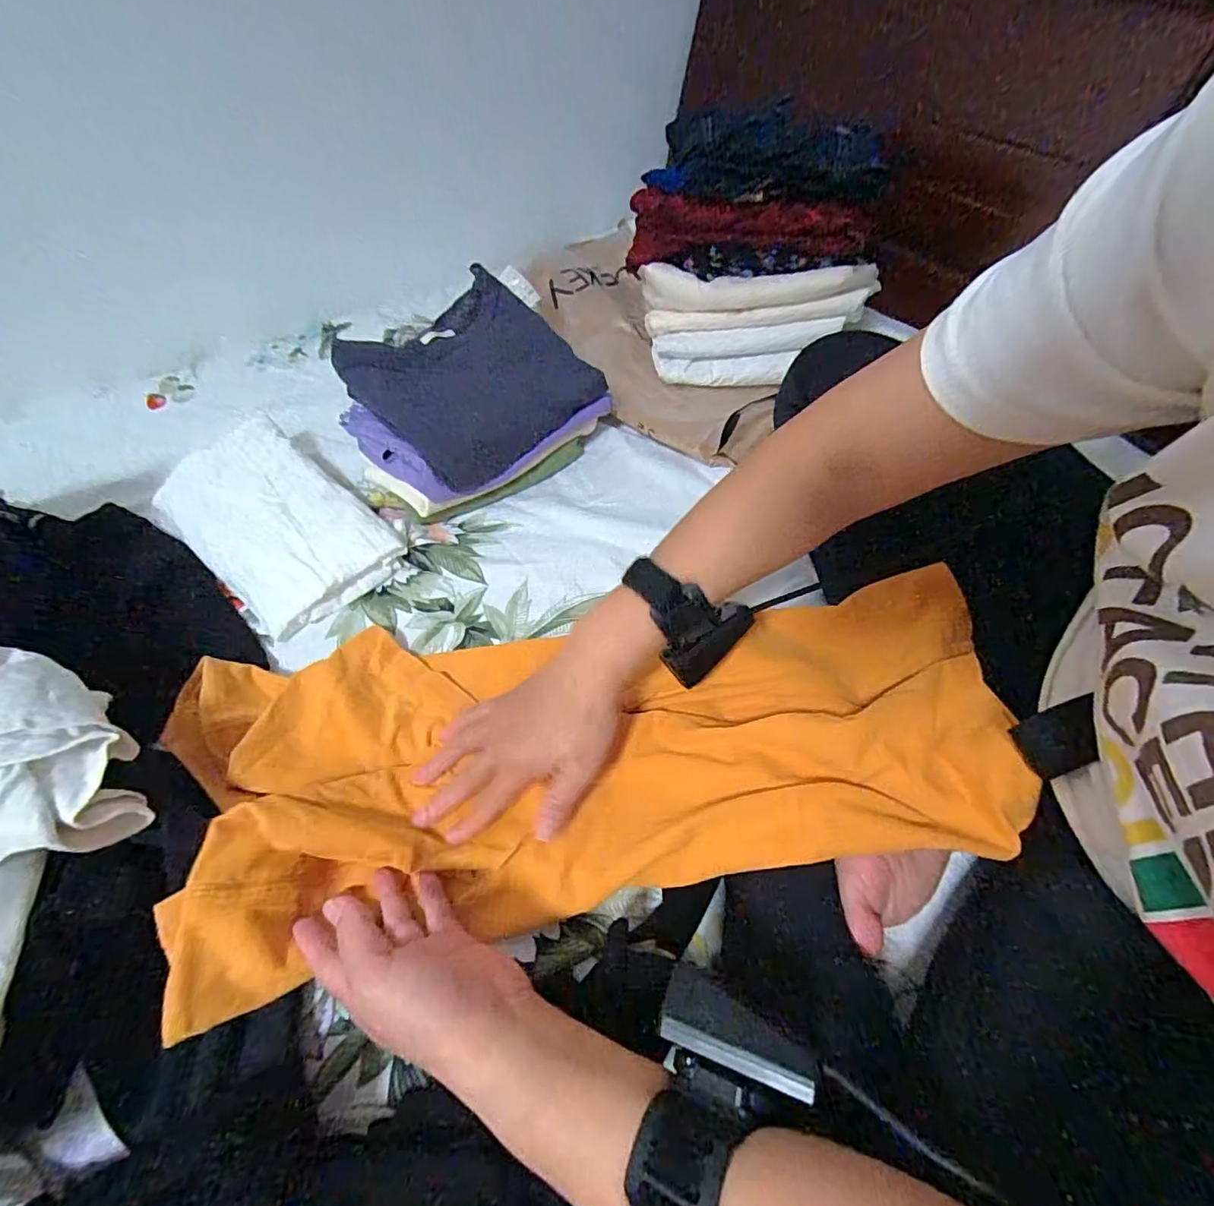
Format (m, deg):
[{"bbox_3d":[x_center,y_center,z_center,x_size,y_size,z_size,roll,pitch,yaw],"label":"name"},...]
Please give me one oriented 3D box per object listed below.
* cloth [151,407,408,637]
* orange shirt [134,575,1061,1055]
[{"bbox_3d":[-0.323,-0.080,0.540,0.235,0.056,0.139,36,63,24],"label":"cloth"},{"bbox_3d":[-0.010,0.105,0.389,0.578,0.069,0.233,-6,54,-1],"label":"orange shirt"}]

